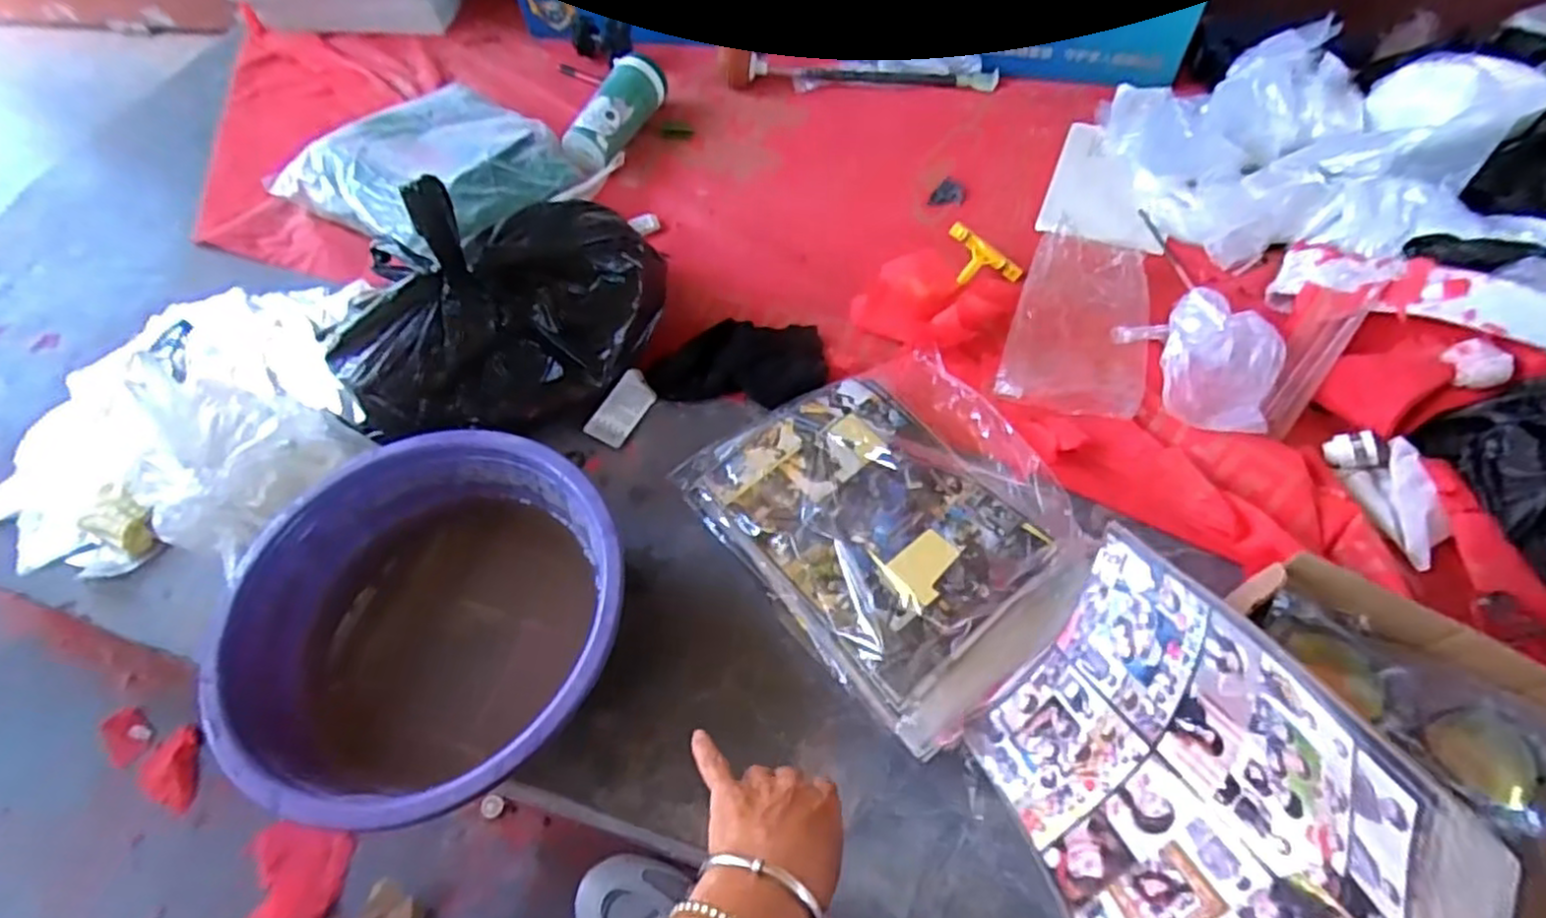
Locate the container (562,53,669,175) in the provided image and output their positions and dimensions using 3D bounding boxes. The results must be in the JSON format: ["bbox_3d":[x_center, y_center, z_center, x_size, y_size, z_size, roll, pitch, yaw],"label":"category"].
[{"bbox_3d":[-0.205,-0.449,0.956,0.072,0.064,0.196,20,61,16],"label":"container"}]

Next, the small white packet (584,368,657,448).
[{"bbox_3d":[-0.150,-0.052,0.733,0.043,0.010,0.084,23,62,17],"label":"small white packet"}]

